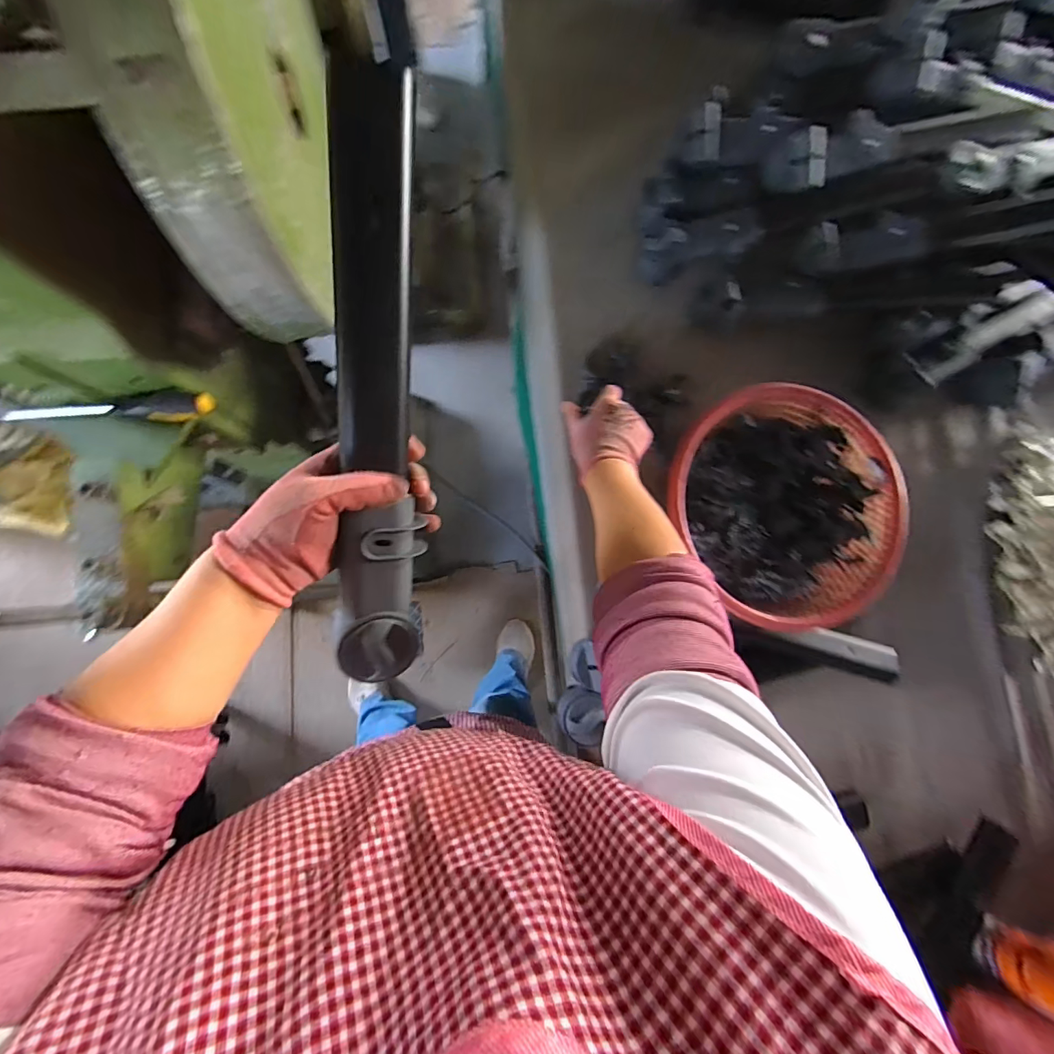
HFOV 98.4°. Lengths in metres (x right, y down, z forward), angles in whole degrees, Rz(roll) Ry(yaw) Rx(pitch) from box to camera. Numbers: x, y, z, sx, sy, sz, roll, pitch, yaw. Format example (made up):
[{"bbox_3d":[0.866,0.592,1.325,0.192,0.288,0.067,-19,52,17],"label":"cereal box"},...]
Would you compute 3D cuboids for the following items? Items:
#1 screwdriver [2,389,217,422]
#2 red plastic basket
[{"bbox_3d":[-0.481,-0.141,0.525,0.222,0.034,0.032,-1,84,-5],"label":"screwdriver"},{"bbox_3d":[0.331,-0.024,0.601,0.277,0.076,0.293,0,84,-5],"label":"red plastic basket"}]

